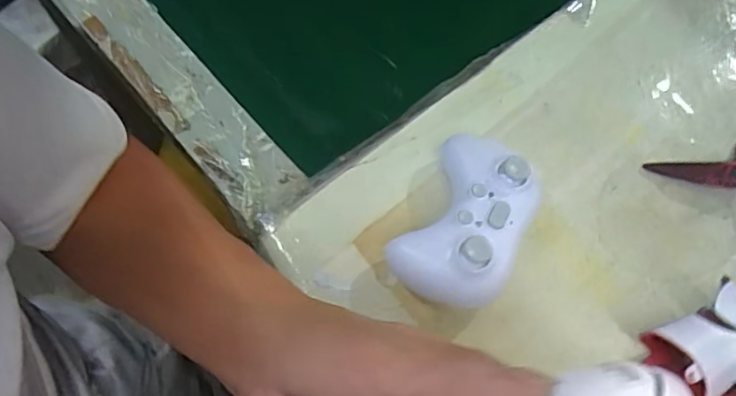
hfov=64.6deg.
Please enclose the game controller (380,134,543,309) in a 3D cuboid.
[{"bbox_3d":[0.061,0.013,0.359,0.067,0.053,0.109,27,70,9],"label":"game controller"}]

